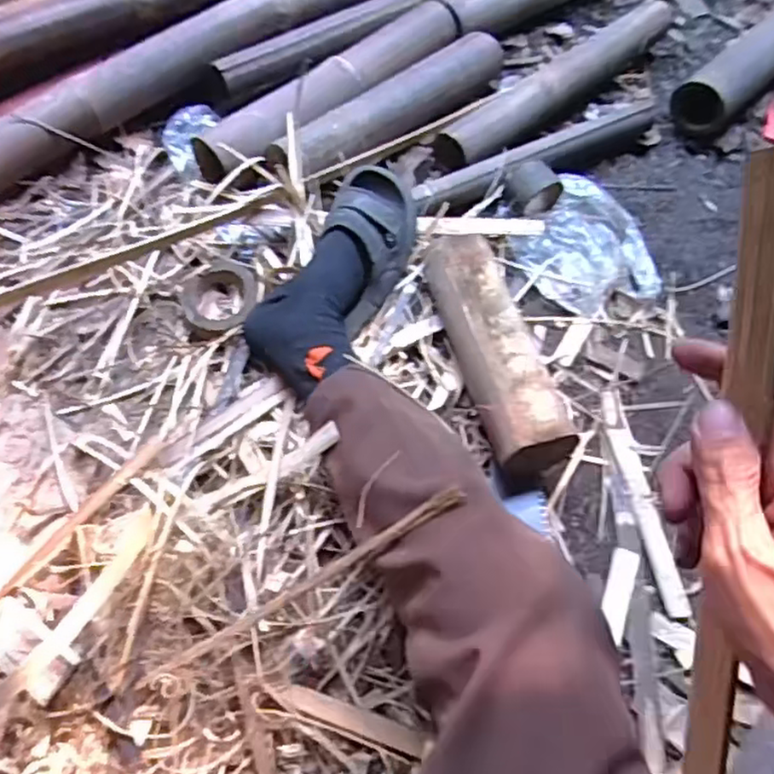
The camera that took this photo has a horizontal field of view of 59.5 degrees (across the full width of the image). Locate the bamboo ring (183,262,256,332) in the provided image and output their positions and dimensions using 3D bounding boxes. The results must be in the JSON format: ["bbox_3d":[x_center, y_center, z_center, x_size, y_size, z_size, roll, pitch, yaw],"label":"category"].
[{"bbox_3d":[-0.193,-0.106,0.790,0.086,0.026,0.085,1,60,-1],"label":"bamboo ring"}]

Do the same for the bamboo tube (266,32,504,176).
[{"bbox_3d":[0.009,-0.377,0.926,0.421,0.065,0.084,-40,69,-21],"label":"bamboo tube"}]

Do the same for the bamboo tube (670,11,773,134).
[{"bbox_3d":[0.568,-0.501,1.046,0.350,0.081,0.080,-41,69,-21],"label":"bamboo tube"}]

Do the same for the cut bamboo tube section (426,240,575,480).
[{"bbox_3d":[0.119,-0.048,0.753,0.090,0.077,0.291,-11,61,-8],"label":"cut bamboo tube section"}]

